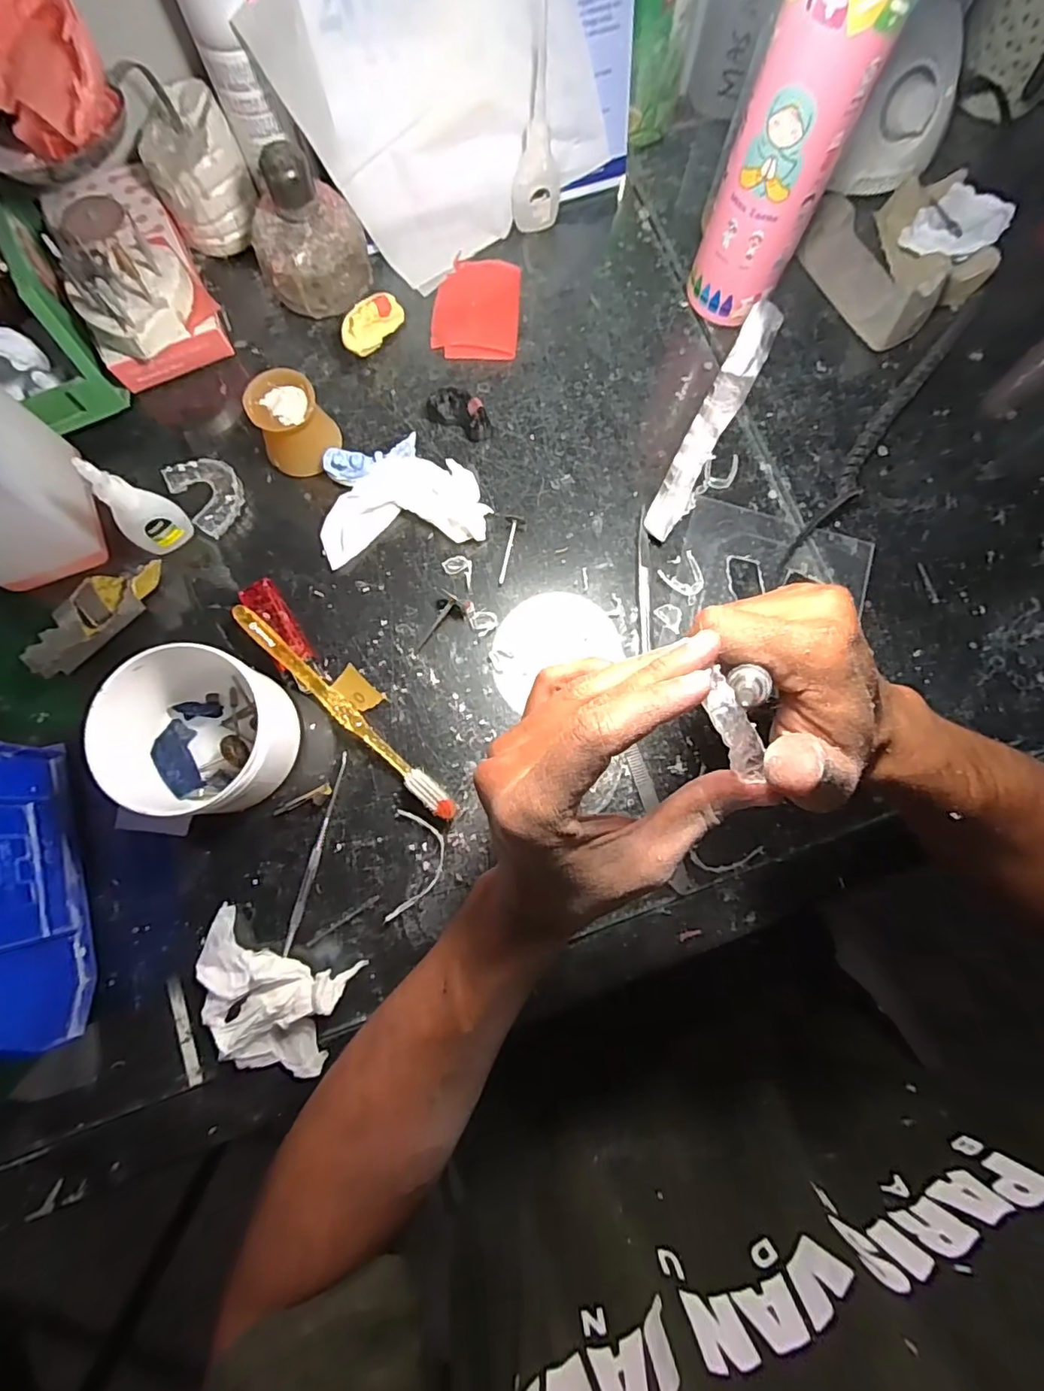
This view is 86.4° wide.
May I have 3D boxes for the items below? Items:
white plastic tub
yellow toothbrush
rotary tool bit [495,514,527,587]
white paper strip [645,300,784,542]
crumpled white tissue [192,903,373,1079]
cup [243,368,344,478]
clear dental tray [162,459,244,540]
[{"bbox_3d":[-0.186,0.024,0.326,0.090,0.060,0.088,0,79,-1],"label":"white plastic tub"},{"bbox_3d":[-0.112,0.010,0.350,0.186,0.021,0.014,42,81,7],"label":"yellow toothbrush"},{"bbox_3d":[-0.013,-0.102,0.382,0.020,0.008,0.051,16,79,2],"label":"rotary tool bit"},{"bbox_3d":[0.139,-0.198,0.401,0.026,0.014,0.199,26,80,4],"label":"white paper strip"},{"bbox_3d":[-0.148,0.172,0.317,0.089,0.023,0.067,21,79,3],"label":"crumpled white tissue"},{"bbox_3d":[-0.153,-0.182,0.376,0.049,0.045,0.051,0,79,-1],"label":"cup"},{"bbox_3d":[-0.214,-0.140,0.384,0.040,0.015,0.056,-39,82,-8],"label":"clear dental tray"}]

